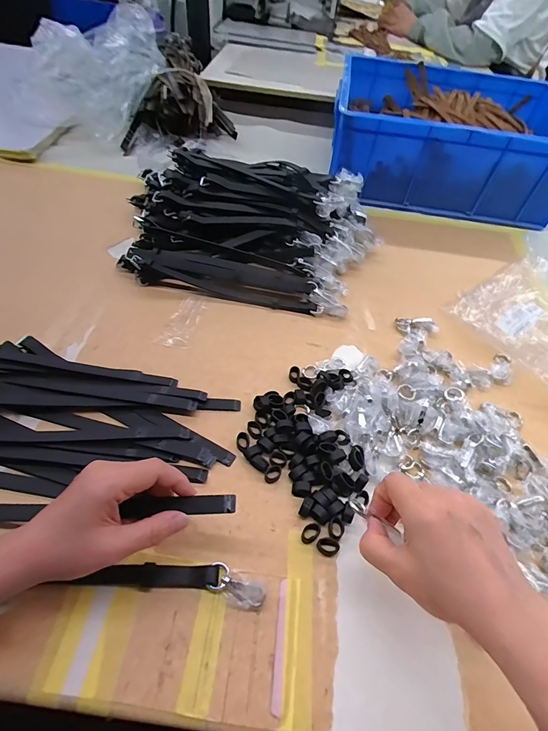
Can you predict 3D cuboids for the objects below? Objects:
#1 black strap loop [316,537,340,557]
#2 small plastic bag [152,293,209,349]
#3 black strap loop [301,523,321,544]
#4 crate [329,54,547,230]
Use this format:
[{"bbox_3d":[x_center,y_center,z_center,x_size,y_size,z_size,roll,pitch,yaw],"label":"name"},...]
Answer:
[{"bbox_3d":[0.051,0.172,0.359,0.021,0.007,0.014,19,53,9],"label":"black strap loop"},{"bbox_3d":[-0.123,-0.064,0.525,0.038,0.011,0.104,14,53,5],"label":"small plastic bag"},{"bbox_3d":[0.036,0.163,0.368,0.014,0.006,0.020,35,57,20],"label":"black strap loop"},{"bbox_3d":[0.372,-0.497,0.827,0.462,0.149,0.351,10,52,2],"label":"crate"}]

